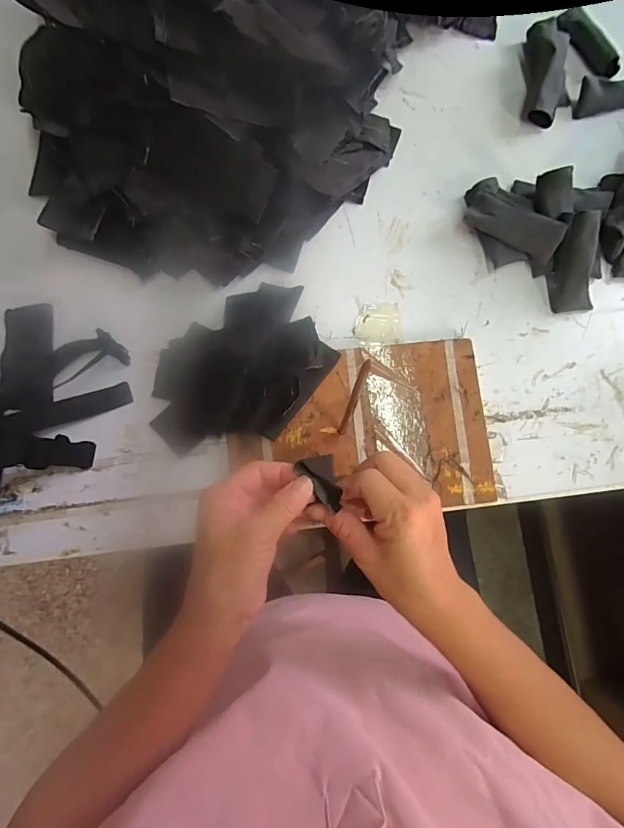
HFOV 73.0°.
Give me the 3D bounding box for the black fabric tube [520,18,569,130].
[{"bbox_3d":[0.283,-0.414,0.505,0.045,0.039,0.130,3,81,0],"label":"black fabric tube"}]

